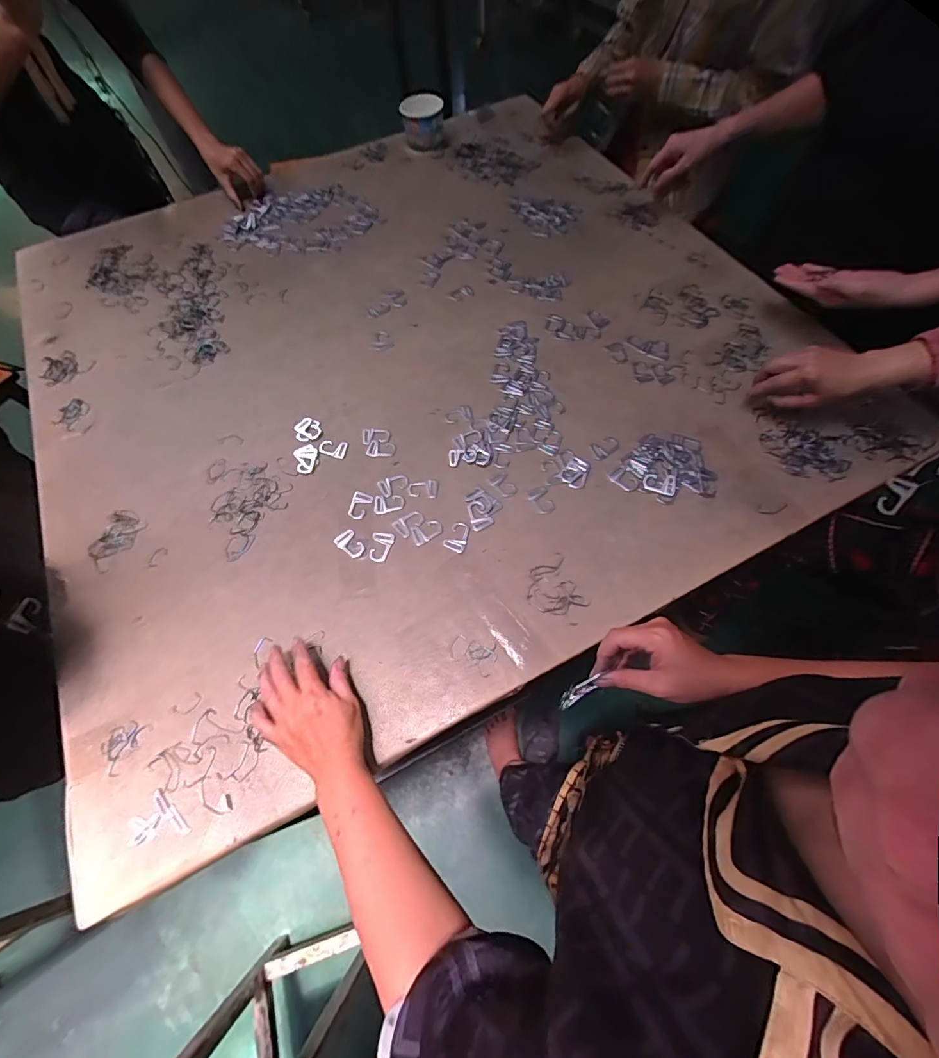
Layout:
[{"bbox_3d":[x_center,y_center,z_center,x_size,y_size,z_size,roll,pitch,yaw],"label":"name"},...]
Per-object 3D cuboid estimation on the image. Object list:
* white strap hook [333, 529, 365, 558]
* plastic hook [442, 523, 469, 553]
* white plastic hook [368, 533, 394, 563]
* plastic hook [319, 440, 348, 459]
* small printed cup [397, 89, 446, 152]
[{"bbox_3d":[-0.161,0.022,0.597,0.028,0.005,0.040,-37,68,-14],"label":"white strap hook"},{"bbox_3d":[-0.014,0.010,0.596,0.030,0.004,0.042,25,67,14],"label":"plastic hook"},{"bbox_3d":[-0.118,0.024,0.596,0.029,0.004,0.042,3,64,4],"label":"white plastic hook"},{"bbox_3d":[-0.206,-0.122,0.670,0.042,0.004,0.029,11,65,8],"label":"plastic hook"},{"bbox_3d":[-0.099,-0.863,0.943,0.089,0.101,0.074,-6,64,0],"label":"small printed cup"}]

